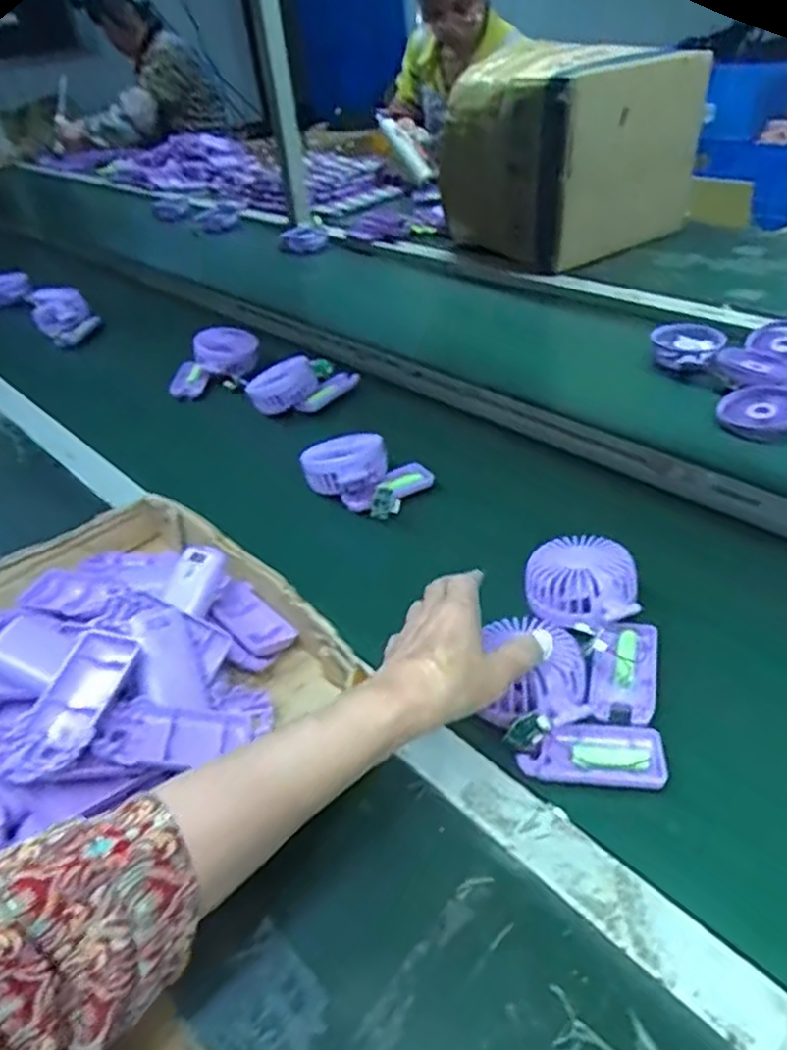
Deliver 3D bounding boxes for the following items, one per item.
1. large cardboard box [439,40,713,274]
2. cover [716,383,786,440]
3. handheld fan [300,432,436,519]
[{"bbox_3d":[0.322,-0.689,1.319,0.371,0.294,0.325,-24,41,-21],"label":"large cardboard box"},{"bbox_3d":[0.427,-0.134,0.824,0.087,0.024,0.097,20,45,31],"label":"cover"},{"bbox_3d":[-0.028,-0.058,0.760,0.132,0.049,0.100,24,47,34],"label":"handheld fan"}]

